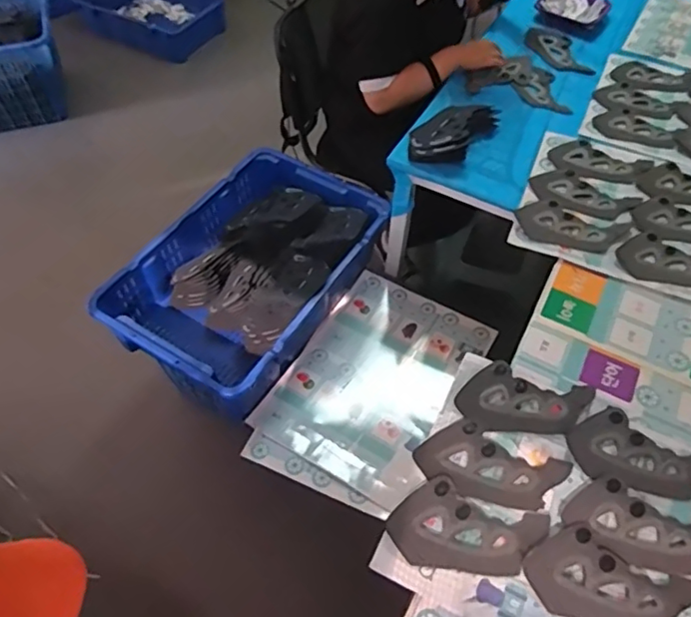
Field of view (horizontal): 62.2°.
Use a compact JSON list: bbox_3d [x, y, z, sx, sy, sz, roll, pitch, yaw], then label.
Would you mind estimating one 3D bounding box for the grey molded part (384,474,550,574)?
[{"bbox_3d":[0.166,0.306,0.784,0.199,0.018,0.122,20,56,12],"label":"grey molded part"}]

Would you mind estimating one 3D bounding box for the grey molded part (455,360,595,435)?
[{"bbox_3d":[0.287,0.149,0.909,0.203,0.017,0.117,14,55,8],"label":"grey molded part"}]

